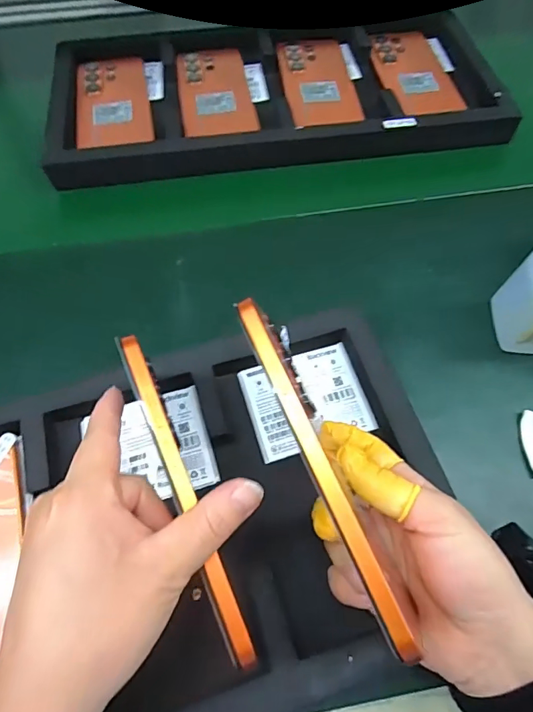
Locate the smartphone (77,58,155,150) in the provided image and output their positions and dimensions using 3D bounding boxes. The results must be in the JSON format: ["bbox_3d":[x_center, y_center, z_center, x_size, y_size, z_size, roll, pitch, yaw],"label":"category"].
[{"bbox_3d":[-0.168,-0.279,0.496,0.076,0.010,0.155,-10,62,-6],"label":"smartphone"}]

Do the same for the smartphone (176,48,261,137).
[{"bbox_3d":[-0.058,-0.298,0.506,0.078,0.007,0.156,-8,62,-5],"label":"smartphone"}]

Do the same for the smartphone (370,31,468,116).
[{"bbox_3d":[0.171,-0.333,0.526,0.084,0.007,0.153,-3,61,-2],"label":"smartphone"}]

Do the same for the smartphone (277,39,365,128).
[{"bbox_3d":[0.058,-0.309,0.509,0.078,0.013,0.179,-5,61,-3],"label":"smartphone"}]

